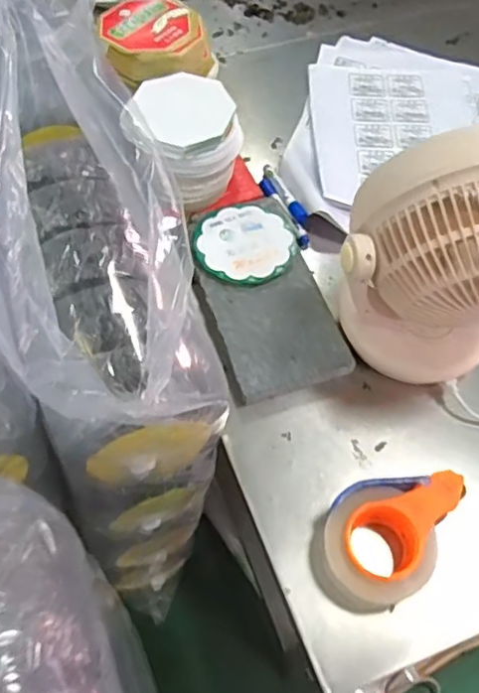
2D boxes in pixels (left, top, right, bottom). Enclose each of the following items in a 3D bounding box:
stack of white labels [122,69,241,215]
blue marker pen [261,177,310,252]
[{"bbox_3d":[-0.082,-0.299,0.894,0.149,0.124,0.140,36,65,17],"label":"stack of white labels"},{"bbox_3d":[0.066,-0.206,0.947,0.020,0.014,0.142,-23,63,-15],"label":"blue marker pen"}]

